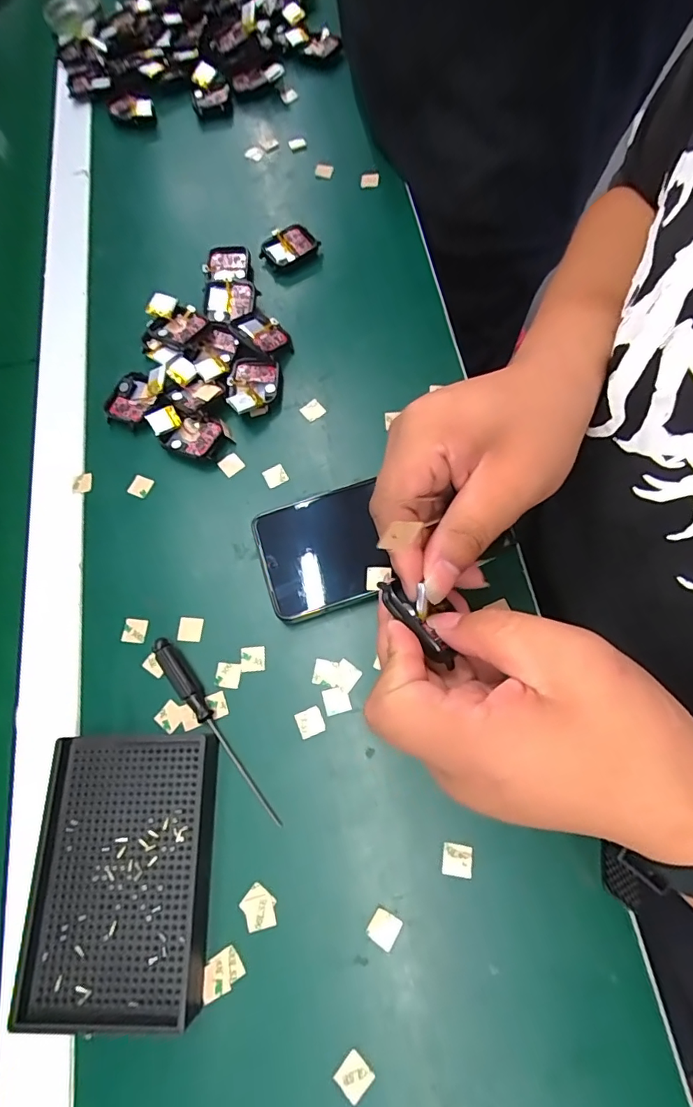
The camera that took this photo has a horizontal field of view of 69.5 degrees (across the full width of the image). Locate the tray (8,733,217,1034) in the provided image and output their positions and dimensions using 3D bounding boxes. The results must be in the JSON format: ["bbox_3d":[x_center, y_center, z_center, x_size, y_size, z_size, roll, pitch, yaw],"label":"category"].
[{"bbox_3d":[-0.124,0.173,0.276,0.096,0.017,0.134,-3,70,5],"label":"tray"}]

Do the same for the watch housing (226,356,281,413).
[{"bbox_3d":[-0.072,-0.127,0.382,0.037,0.014,0.047,2,71,7],"label":"watch housing"}]

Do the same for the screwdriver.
[{"bbox_3d":[-0.079,0.104,0.304,0.015,0.011,0.129,-41,72,-9],"label":"screwdriver"}]

